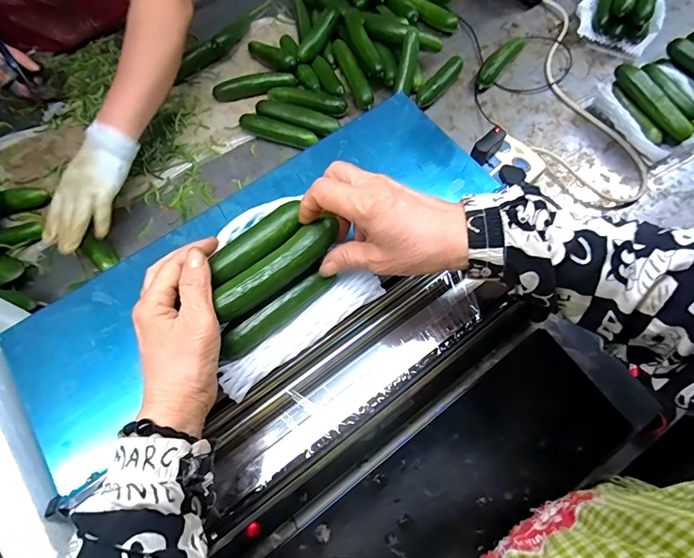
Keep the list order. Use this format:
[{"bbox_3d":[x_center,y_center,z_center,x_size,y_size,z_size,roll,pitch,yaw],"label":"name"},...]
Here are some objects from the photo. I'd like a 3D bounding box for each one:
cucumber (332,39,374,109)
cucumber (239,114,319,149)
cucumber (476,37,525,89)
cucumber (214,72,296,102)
[{"bbox_3d":[0.009,-0.356,0.683,0.026,0.034,0.137,-20,67,-8],"label":"cucumber"},{"bbox_3d":[-0.113,-0.239,0.647,0.131,0.033,0.029,19,67,9],"label":"cucumber"},{"bbox_3d":[0.266,-0.385,0.697,0.034,0.033,0.136,35,71,15],"label":"cucumber"},{"bbox_3d":[-0.159,-0.333,0.688,0.140,0.033,0.032,-3,66,-1],"label":"cucumber"}]

